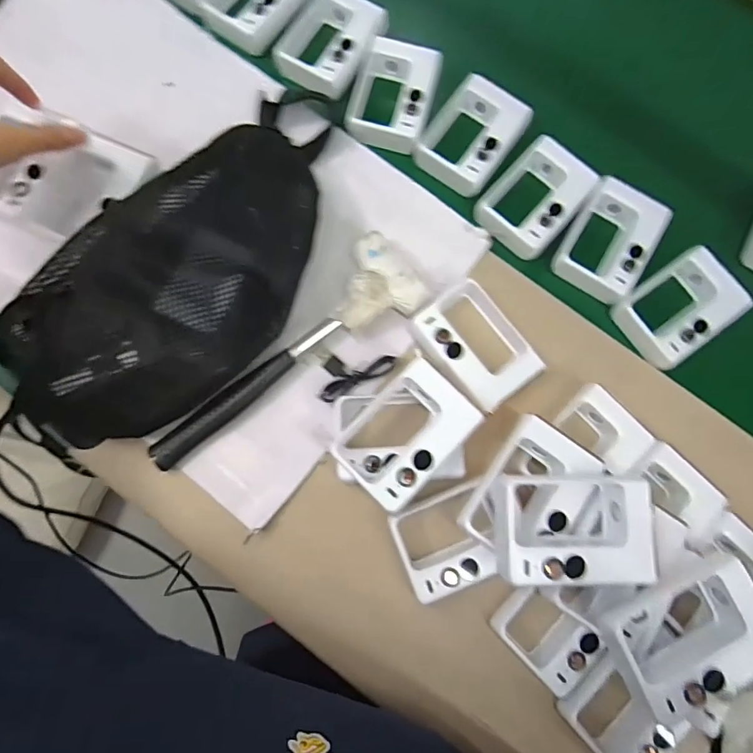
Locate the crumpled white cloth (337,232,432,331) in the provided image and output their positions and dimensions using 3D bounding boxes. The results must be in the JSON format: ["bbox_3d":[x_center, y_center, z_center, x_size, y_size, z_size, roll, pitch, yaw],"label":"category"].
[{"bbox_3d":[-0.001,-0.078,0.387,0.068,0.035,0.071,-17,81,-5],"label":"crumpled white cloth"}]

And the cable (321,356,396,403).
[{"bbox_3d":[-0.018,-0.007,0.382,0.065,0.013,0.032,-28,82,-7],"label":"cable"}]

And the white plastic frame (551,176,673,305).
[{"bbox_3d":[0.204,-0.119,0.416,0.071,0.027,0.099,32,80,4],"label":"white plastic frame"}]

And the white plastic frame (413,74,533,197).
[{"bbox_3d":[0.083,-0.218,0.425,0.080,0.020,0.101,36,80,6],"label":"white plastic frame"}]

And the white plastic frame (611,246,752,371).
[{"bbox_3d":[0.257,-0.058,0.402,0.094,0.033,0.069,-35,83,-8],"label":"white plastic frame"}]

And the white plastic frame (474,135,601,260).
[{"bbox_3d":[0.141,-0.157,0.416,0.073,0.017,0.102,39,80,5],"label":"white plastic frame"}]

